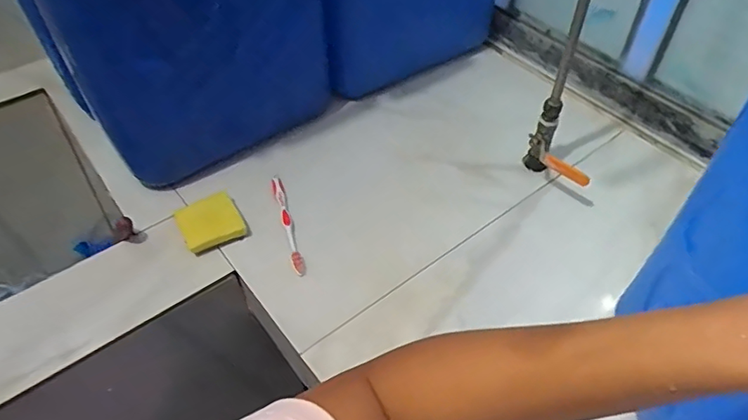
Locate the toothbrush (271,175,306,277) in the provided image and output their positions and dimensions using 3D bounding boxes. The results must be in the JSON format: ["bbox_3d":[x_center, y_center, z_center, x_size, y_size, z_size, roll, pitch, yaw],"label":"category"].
[{"bbox_3d":[-0.113,0.015,0.690,0.015,0.016,0.161,-14,51,-11],"label":"toothbrush"}]

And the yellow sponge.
[{"bbox_3d":[-0.210,0.015,0.684,0.073,0.016,0.072,-24,53,-19],"label":"yellow sponge"}]

